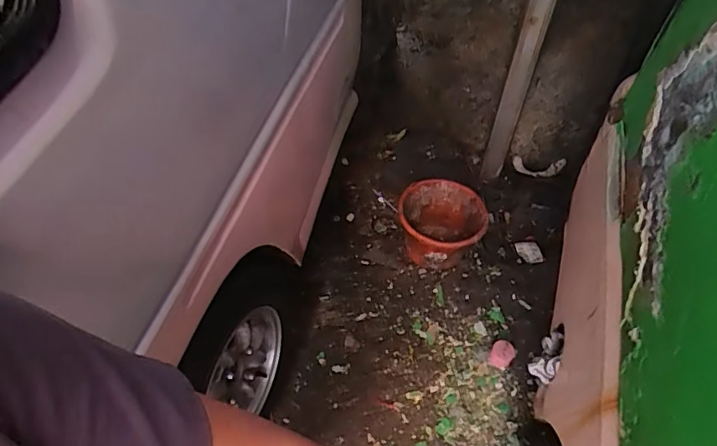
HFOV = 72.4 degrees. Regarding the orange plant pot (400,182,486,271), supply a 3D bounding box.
[{"bbox_3d":[0.268,0.017,1.624,0.266,0.205,0.266,0,51,0],"label":"orange plant pot"}]

